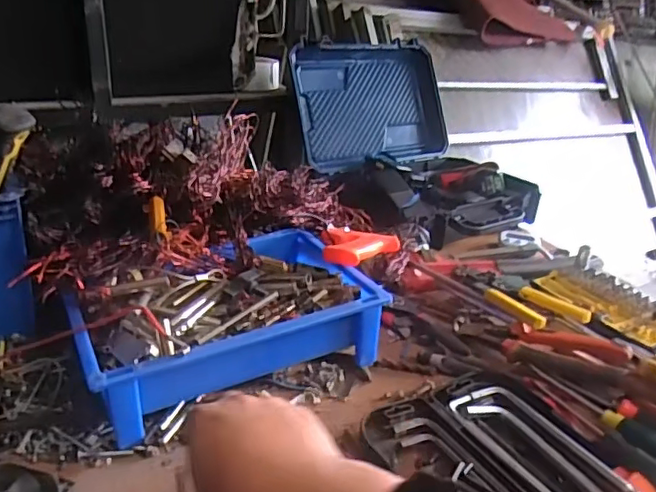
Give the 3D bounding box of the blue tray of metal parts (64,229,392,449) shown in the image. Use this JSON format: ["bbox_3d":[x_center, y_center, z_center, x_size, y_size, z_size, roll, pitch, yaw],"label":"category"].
[{"bbox_3d":[-0.115,0.071,0.629,0.302,0.085,0.210,-12,29,-32],"label":"blue tray of metal parts"}]

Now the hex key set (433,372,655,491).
[{"bbox_3d":[0.192,0.187,0.536,0.100,0.016,0.209,-12,29,-32],"label":"hex key set"}]

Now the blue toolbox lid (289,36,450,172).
[{"bbox_3d":[0.098,-0.284,1.166,0.353,0.244,0.049,-14,3,-31],"label":"blue toolbox lid"}]

